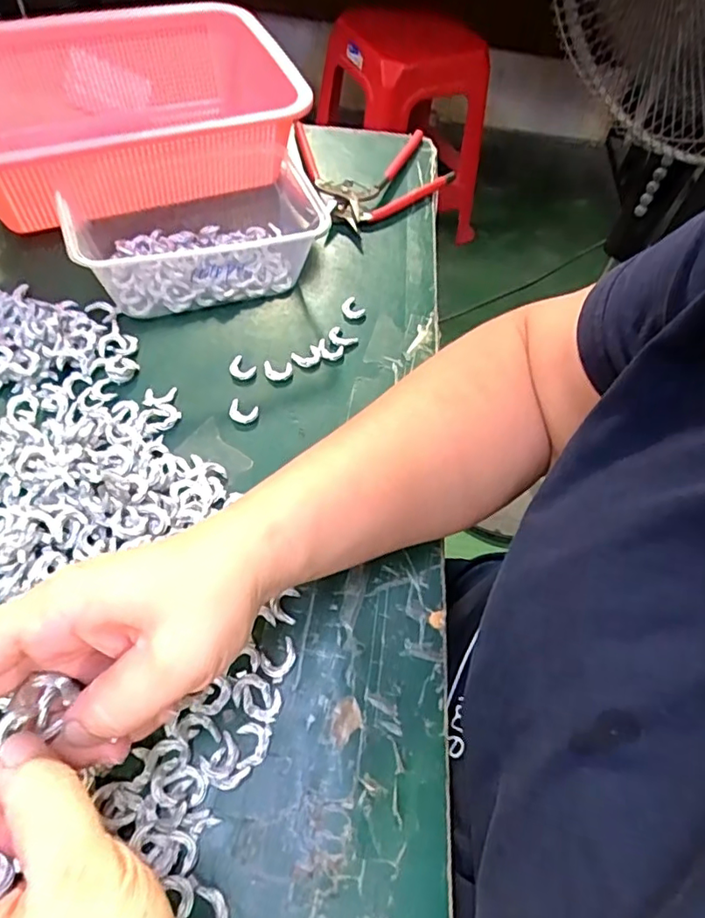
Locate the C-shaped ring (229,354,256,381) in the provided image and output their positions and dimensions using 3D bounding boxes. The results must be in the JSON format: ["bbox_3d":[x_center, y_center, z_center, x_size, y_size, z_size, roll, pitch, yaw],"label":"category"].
[{"bbox_3d":[-0.072,-0.060,0.369,0.016,0.004,0.015,2,58,-3],"label":"C-shaped ring"}]

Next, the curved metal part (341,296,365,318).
[{"bbox_3d":[0.000,-0.108,0.408,0.015,0.004,0.017,-35,67,-23],"label":"curved metal part"}]

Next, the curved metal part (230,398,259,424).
[{"bbox_3d":[-0.068,-0.030,0.352,0.018,0.004,0.015,17,58,6],"label":"curved metal part"}]

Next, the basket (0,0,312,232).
[{"bbox_3d":[-0.178,-0.260,0.442,0.249,0.081,0.189,-24,63,-18],"label":"basket"}]

